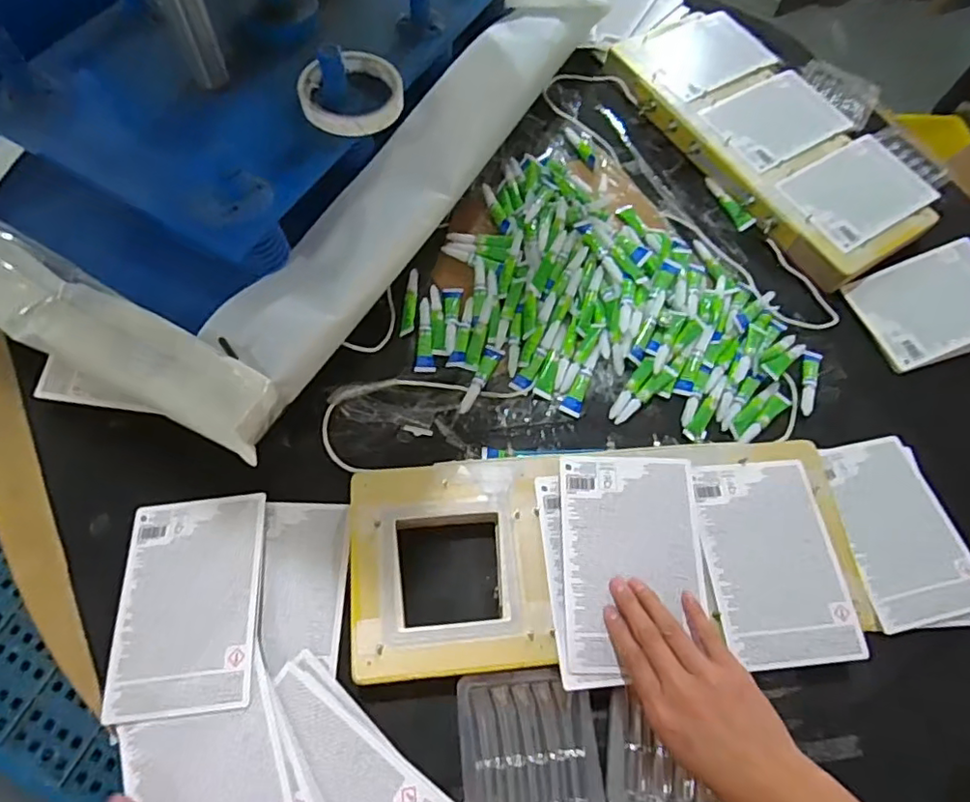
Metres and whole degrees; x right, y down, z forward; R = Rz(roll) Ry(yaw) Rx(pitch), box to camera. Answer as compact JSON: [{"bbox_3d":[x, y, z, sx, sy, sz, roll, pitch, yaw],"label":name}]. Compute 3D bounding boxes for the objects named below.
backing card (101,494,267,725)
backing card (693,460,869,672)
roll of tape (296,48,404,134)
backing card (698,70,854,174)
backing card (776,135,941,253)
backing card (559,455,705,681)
[{"bbox_3d":[-0.243,0.162,0.482,0.112,0.008,0.169,-7,62,2],"label":"backing card"},{"bbox_3d":[0.246,0.133,0.501,0.115,0.006,0.166,-3,64,-5],"label":"backing card"},{"bbox_3d":[-0.119,-0.279,0.527,0.088,0.023,0.092,2,65,-4],"label":"roll of tape"},{"bbox_3d":[0.367,-0.353,0.735,0.172,0.007,0.114,-29,73,-17],"label":"backing card"},{"bbox_3d":[0.440,-0.248,0.690,0.165,0.006,0.115,-30,70,-14],"label":"backing card"},{"bbox_3d":[0.122,0.128,0.480,0.117,0.009,0.168,3,71,-5],"label":"backing card"}]

